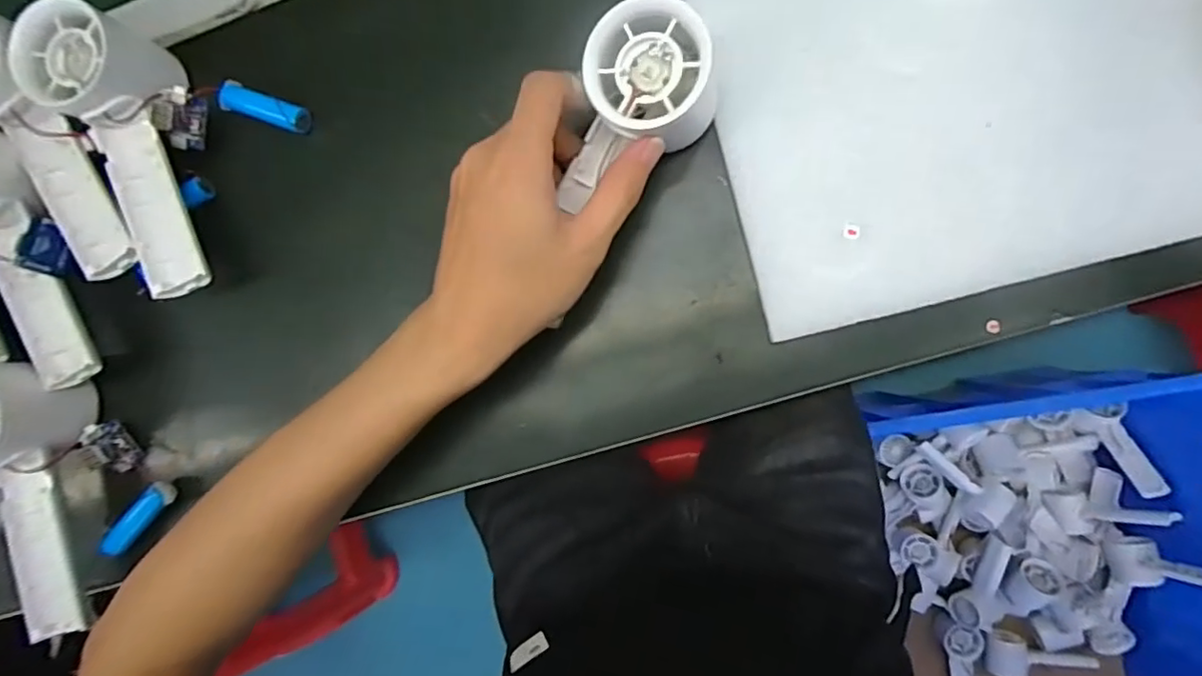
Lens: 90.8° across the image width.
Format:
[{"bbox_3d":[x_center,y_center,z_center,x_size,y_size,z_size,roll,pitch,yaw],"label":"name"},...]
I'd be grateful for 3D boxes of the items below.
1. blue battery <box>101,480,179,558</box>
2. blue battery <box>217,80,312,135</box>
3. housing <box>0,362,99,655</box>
[{"bbox_3d":[-0.273,0.107,0.348,0.011,0.014,0.056,45,95,6],"label":"blue battery"},{"bbox_3d":[-0.192,-0.132,0.339,0.049,0.015,0.017,19,92,8],"label":"blue battery"},{"bbox_3d":[-0.336,0.090,0.346,0.076,0.054,0.159,0,102,8],"label":"housing"}]

